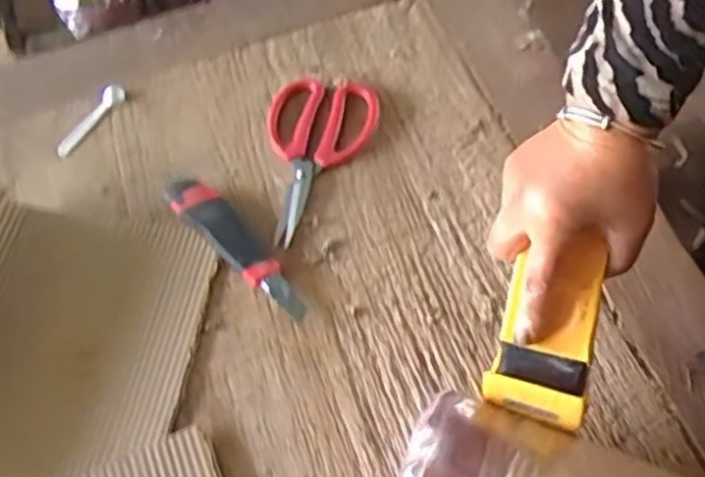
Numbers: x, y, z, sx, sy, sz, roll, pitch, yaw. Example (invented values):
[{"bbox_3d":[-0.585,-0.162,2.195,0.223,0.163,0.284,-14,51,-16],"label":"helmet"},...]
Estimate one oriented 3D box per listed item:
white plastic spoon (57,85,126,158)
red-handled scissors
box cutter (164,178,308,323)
[{"bbox_3d":[-0.275,-0.124,0.729,0.024,0.005,0.095,39,77,12],"label":"white plastic spoon"},{"bbox_3d":[-0.049,-0.083,0.676,0.103,0.019,0.187,19,63,14],"label":"red-handled scissors"},{"bbox_3d":[-0.105,0.006,0.625,0.042,0.022,0.182,-37,64,-16],"label":"box cutter"}]

